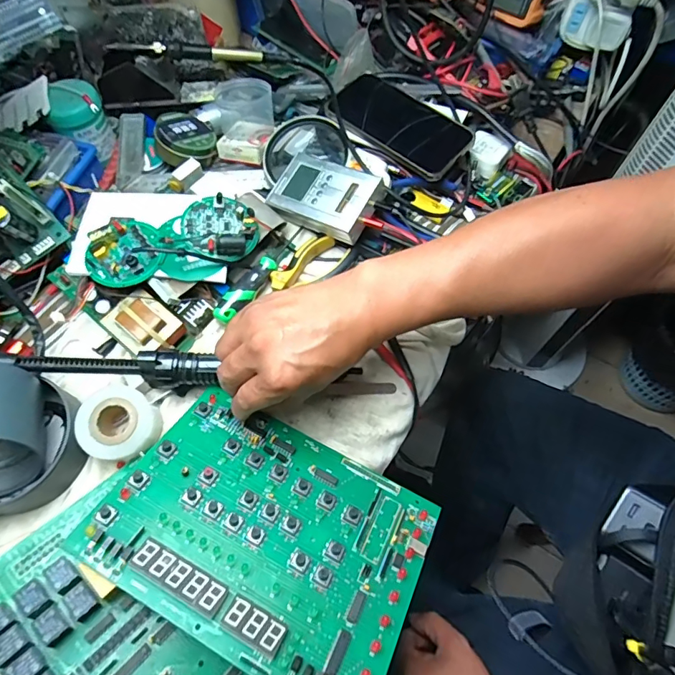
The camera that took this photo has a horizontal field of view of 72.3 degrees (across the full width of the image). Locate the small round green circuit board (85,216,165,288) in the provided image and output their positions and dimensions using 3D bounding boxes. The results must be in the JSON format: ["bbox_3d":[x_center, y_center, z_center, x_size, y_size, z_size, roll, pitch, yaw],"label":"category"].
[{"bbox_3d":[-0.199,-0.085,0.425,0.066,0.025,0.076,-25,65,-13],"label":"small round green circuit board"}]

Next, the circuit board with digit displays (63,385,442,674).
[{"bbox_3d":[-0.048,0.133,0.330,0.215,0.009,0.158,27,46,10],"label":"circuit board with digit displays"}]

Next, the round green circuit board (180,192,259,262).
[{"bbox_3d":[-0.113,-0.106,0.445,0.069,0.020,0.067,0,62,-1],"label":"round green circuit board"}]

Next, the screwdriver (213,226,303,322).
[{"bbox_3d":[-0.073,-0.064,0.458,0.021,0.023,0.130,31,66,15],"label":"screwdriver"}]

